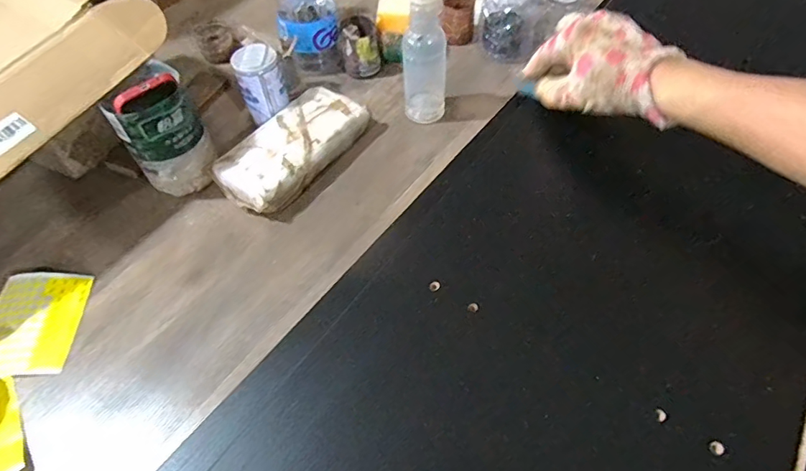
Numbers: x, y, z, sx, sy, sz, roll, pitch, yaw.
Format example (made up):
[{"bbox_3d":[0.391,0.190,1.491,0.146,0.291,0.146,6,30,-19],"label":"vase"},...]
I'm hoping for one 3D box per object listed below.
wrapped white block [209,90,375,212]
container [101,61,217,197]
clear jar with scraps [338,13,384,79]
[{"bbox_3d":[-0.160,-0.131,0.709,0.117,0.058,0.238,31,61,23],"label":"wrapped white block"},{"bbox_3d":[-0.326,-0.142,0.652,0.106,0.165,0.100,-28,57,-17],"label":"container"},{"bbox_3d":[-0.073,-0.331,0.831,0.067,0.079,0.066,-1,54,2],"label":"clear jar with scraps"}]

